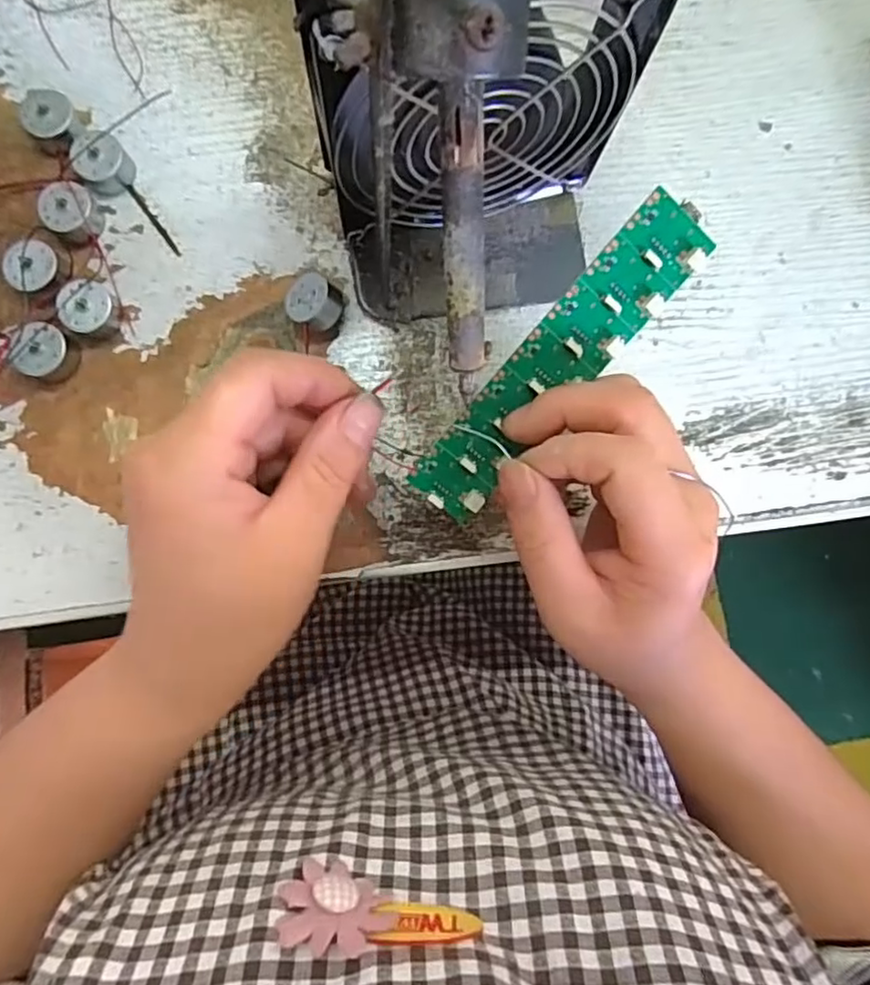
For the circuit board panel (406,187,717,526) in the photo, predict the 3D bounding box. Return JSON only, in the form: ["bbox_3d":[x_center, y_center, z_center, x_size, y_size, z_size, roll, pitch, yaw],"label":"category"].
[{"bbox_3d":[0.044,-0.046,0.231,0.029,0.004,0.135,38,106,-14],"label":"circuit board panel"}]

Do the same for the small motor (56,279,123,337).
[{"bbox_3d":[-0.154,-0.082,0.279,0.021,0.014,0.022,0,84,-3],"label":"small motor"}]

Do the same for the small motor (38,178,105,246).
[{"bbox_3d":[-0.164,-0.126,0.282,0.022,0.016,0.022,0,84,-3],"label":"small motor"}]

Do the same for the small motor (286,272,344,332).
[{"bbox_3d":[-0.055,-0.085,0.283,0.024,0.020,0.022,0,84,-3],"label":"small motor"}]

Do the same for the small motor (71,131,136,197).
[{"bbox_3d":[-0.152,-0.151,0.285,0.020,0.016,0.023,44,83,2],"label":"small motor"}]

